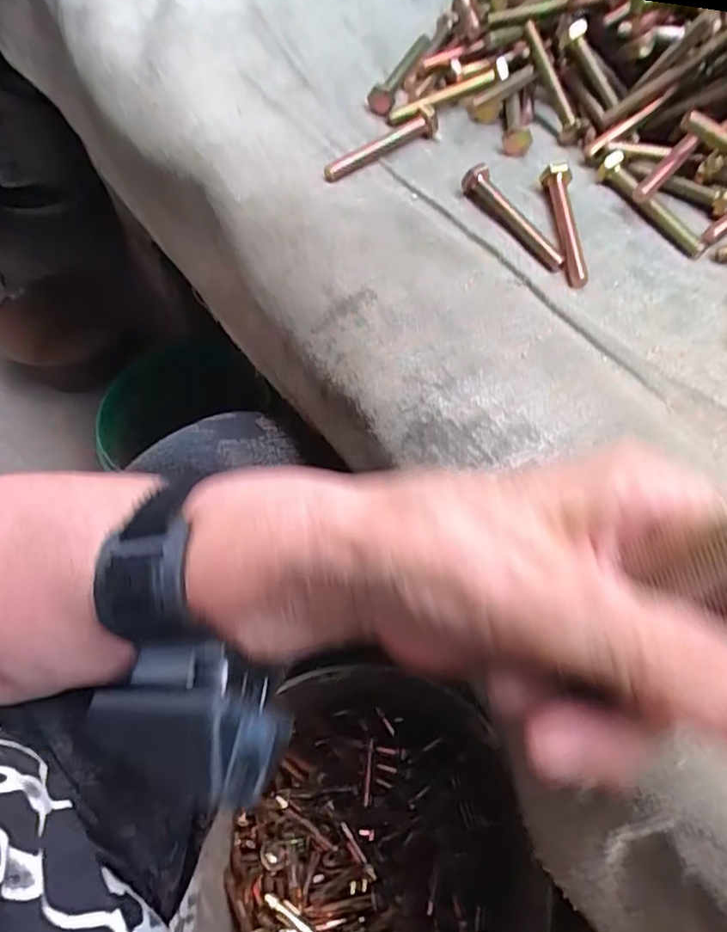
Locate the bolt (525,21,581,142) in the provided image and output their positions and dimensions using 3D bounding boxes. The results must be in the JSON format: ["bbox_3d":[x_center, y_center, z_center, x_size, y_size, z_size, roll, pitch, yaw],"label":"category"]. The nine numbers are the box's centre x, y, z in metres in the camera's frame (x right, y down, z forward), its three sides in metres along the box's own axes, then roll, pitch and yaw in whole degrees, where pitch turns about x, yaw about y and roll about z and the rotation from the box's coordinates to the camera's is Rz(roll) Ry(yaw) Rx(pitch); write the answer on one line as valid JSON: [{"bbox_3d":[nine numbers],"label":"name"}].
[{"bbox_3d":[0.099,-0.198,0.309,0.011,0.012,0.064,-14,79,-4],"label":"bolt"}]

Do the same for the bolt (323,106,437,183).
[{"bbox_3d":[0.012,-0.160,0.299,0.071,0.012,0.014,-39,66,-19],"label":"bolt"}]

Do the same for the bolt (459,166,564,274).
[{"bbox_3d":[0.070,-0.117,0.274,0.014,0.013,0.068,-29,63,-15],"label":"bolt"}]

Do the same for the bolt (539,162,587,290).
[{"bbox_3d":[0.093,-0.111,0.272,0.012,0.014,0.065,-3,60,0],"label":"bolt"}]

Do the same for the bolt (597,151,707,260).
[{"bbox_3d":[0.132,-0.121,0.276,0.013,0.011,0.065,-25,62,-13],"label":"bolt"}]

